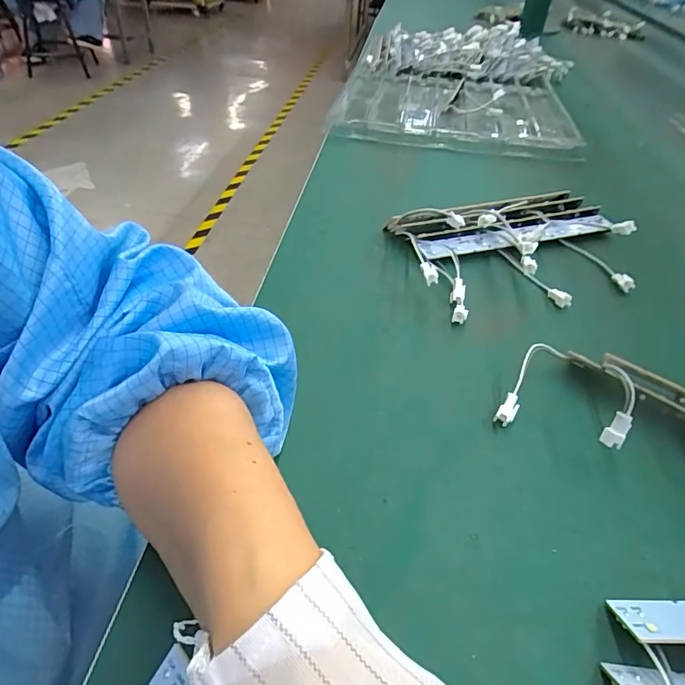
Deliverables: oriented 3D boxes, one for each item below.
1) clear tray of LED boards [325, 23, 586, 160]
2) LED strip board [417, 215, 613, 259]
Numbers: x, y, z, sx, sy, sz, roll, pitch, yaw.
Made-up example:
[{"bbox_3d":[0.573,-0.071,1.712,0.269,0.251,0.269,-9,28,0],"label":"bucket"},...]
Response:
[{"bbox_3d":[0.179,-0.412,0.754,0.357,0.050,0.459,12,43,8],"label":"clear tray of LED boards"},{"bbox_3d":[0.161,-0.094,0.436,0.198,0.016,0.029,-12,44,-17],"label":"LED strip board"}]

